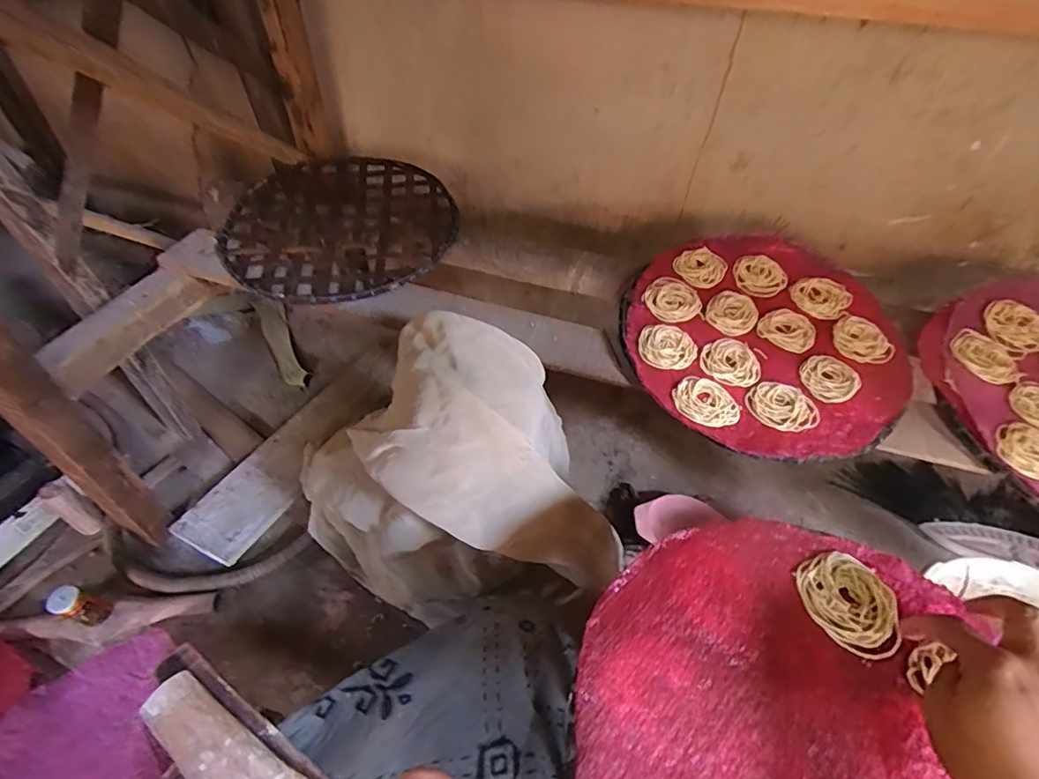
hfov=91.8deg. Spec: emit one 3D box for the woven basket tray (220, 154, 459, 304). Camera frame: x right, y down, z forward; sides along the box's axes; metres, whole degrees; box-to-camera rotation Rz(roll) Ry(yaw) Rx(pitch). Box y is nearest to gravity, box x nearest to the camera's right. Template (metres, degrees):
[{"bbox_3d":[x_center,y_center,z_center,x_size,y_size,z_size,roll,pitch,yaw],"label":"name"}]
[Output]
[{"bbox_3d":[-0.273,-0.256,0.779,0.343,0.055,0.360,-6,47,-8],"label":"woven basket tray"}]

